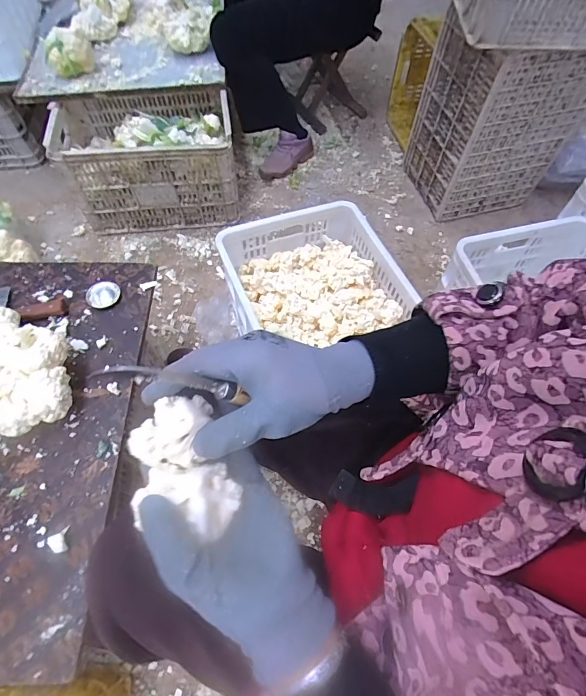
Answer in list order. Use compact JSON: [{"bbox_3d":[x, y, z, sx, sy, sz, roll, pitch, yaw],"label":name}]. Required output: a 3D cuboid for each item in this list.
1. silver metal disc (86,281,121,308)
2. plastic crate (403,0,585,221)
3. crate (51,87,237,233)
[{"bbox_3d":[-0.392,-0.111,0.783,0.060,0.015,0.061,1,61,-1],"label":"silver metal disc"},{"bbox_3d":[0.613,-0.702,1.162,0.367,0.485,0.378,-10,60,-5],"label":"plastic crate"},{"bbox_3d":[-0.450,-0.620,1.230,0.516,0.284,0.378,-6,62,-5],"label":"crate"}]

